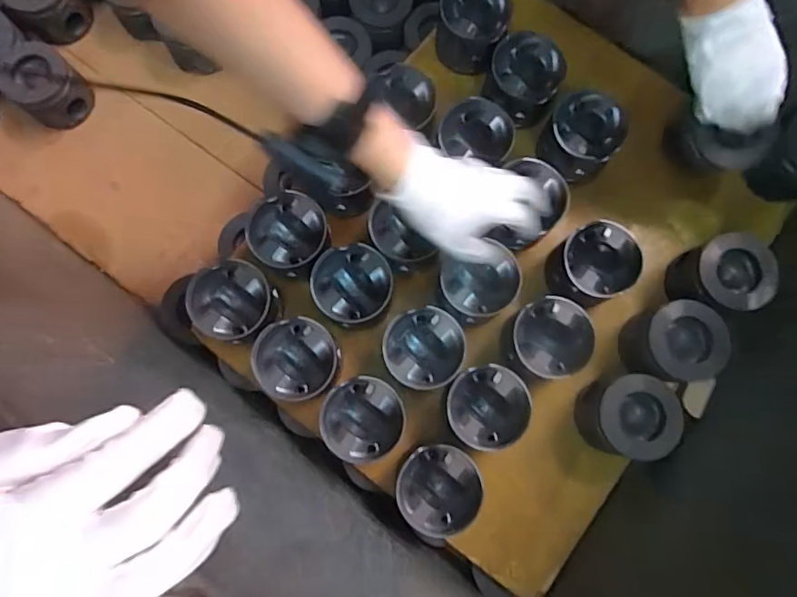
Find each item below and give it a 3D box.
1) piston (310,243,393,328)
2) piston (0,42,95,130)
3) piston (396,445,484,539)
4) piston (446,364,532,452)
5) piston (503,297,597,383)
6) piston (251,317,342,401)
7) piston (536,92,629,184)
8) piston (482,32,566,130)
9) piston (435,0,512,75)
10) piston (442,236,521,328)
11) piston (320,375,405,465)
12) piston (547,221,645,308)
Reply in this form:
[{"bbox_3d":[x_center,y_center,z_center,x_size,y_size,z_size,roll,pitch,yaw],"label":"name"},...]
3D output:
[{"bbox_3d":[-0.053,-0.012,0.598,0.089,0.073,0.083,0,80,-1],"label":"piston"},{"bbox_3d":[-0.485,-0.292,0.708,0.083,0.079,0.086,0,80,-1],"label":"piston"},{"bbox_3d":[0.041,0.202,0.558,0.090,0.072,0.089,1,80,-1],"label":"piston"},{"bbox_3d":[0.096,0.119,0.567,0.087,0.055,0.085,0,80,-1],"label":"piston"},{"bbox_3d":[0.168,0.048,0.591,0.096,0.063,0.091,0,80,-1],"label":"piston"},{"bbox_3d":[-0.111,0.069,0.580,0.089,0.070,0.090,0,80,-1],"label":"piston"},{"bbox_3d":[0.229,-0.202,0.648,0.084,0.086,0.085,0,80,-1],"label":"piston"},{"bbox_3d":[0.156,-0.272,0.658,0.086,0.083,0.088,0,80,-1],"label":"piston"},{"bbox_3d":[0.095,-0.352,0.671,0.088,0.077,0.090,0,80,-1],"label":"piston"},{"bbox_3d":[0.090,-0.017,0.600,0.094,0.066,0.092,0,80,-1],"label":"piston"},{"bbox_3d":[-0.039,0.133,0.570,0.088,0.072,0.085,0,80,-1],"label":"piston"},{"bbox_3d":[0.229,-0.038,0.613,0.084,0.077,0.084,0,80,-1],"label":"piston"}]

